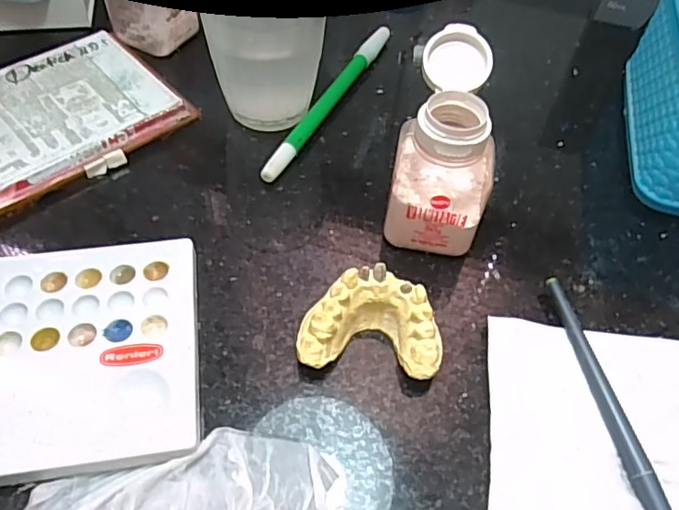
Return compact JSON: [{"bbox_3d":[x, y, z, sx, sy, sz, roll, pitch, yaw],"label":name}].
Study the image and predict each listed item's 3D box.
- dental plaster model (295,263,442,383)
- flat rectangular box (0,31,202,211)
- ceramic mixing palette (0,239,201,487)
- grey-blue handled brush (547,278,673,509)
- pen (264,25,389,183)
[{"bbox_3d":[0.013,0.028,0.229,0.054,0.026,0.037,7,54,1],"label":"dental plaster model"},{"bbox_3d":[-0.161,-0.064,0.289,0.148,0.013,0.090,-34,63,-25],"label":"flat rectangular box"},{"bbox_3d":[-0.131,0.041,0.217,0.151,0.012,0.092,-6,55,-8],"label":"ceramic mixing palette"},{"bbox_3d":[0.108,0.078,0.205,0.008,0.004,0.160,-28,52,22],"label":"grey-blue handled brush"},{"bbox_3d":[-0.004,-0.088,0.322,0.009,0.010,0.142,25,57,13],"label":"pen"}]

